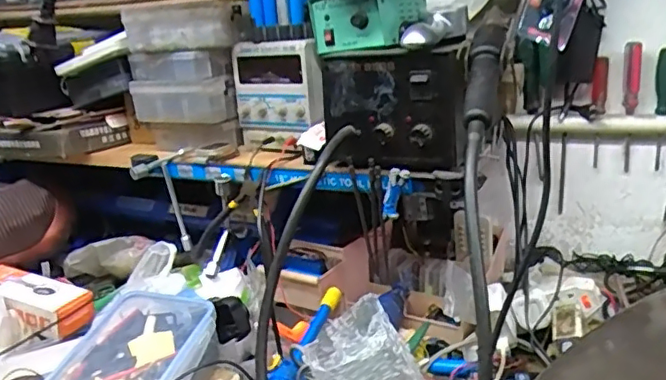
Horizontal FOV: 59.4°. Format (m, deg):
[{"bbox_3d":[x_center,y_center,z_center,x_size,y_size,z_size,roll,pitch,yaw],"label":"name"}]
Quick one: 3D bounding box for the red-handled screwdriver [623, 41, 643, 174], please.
[{"bbox_3d":[0.399,-0.110,0.786,0.020,0.172,0.023,6,17,30],"label":"red-handled screwdriver"}]

